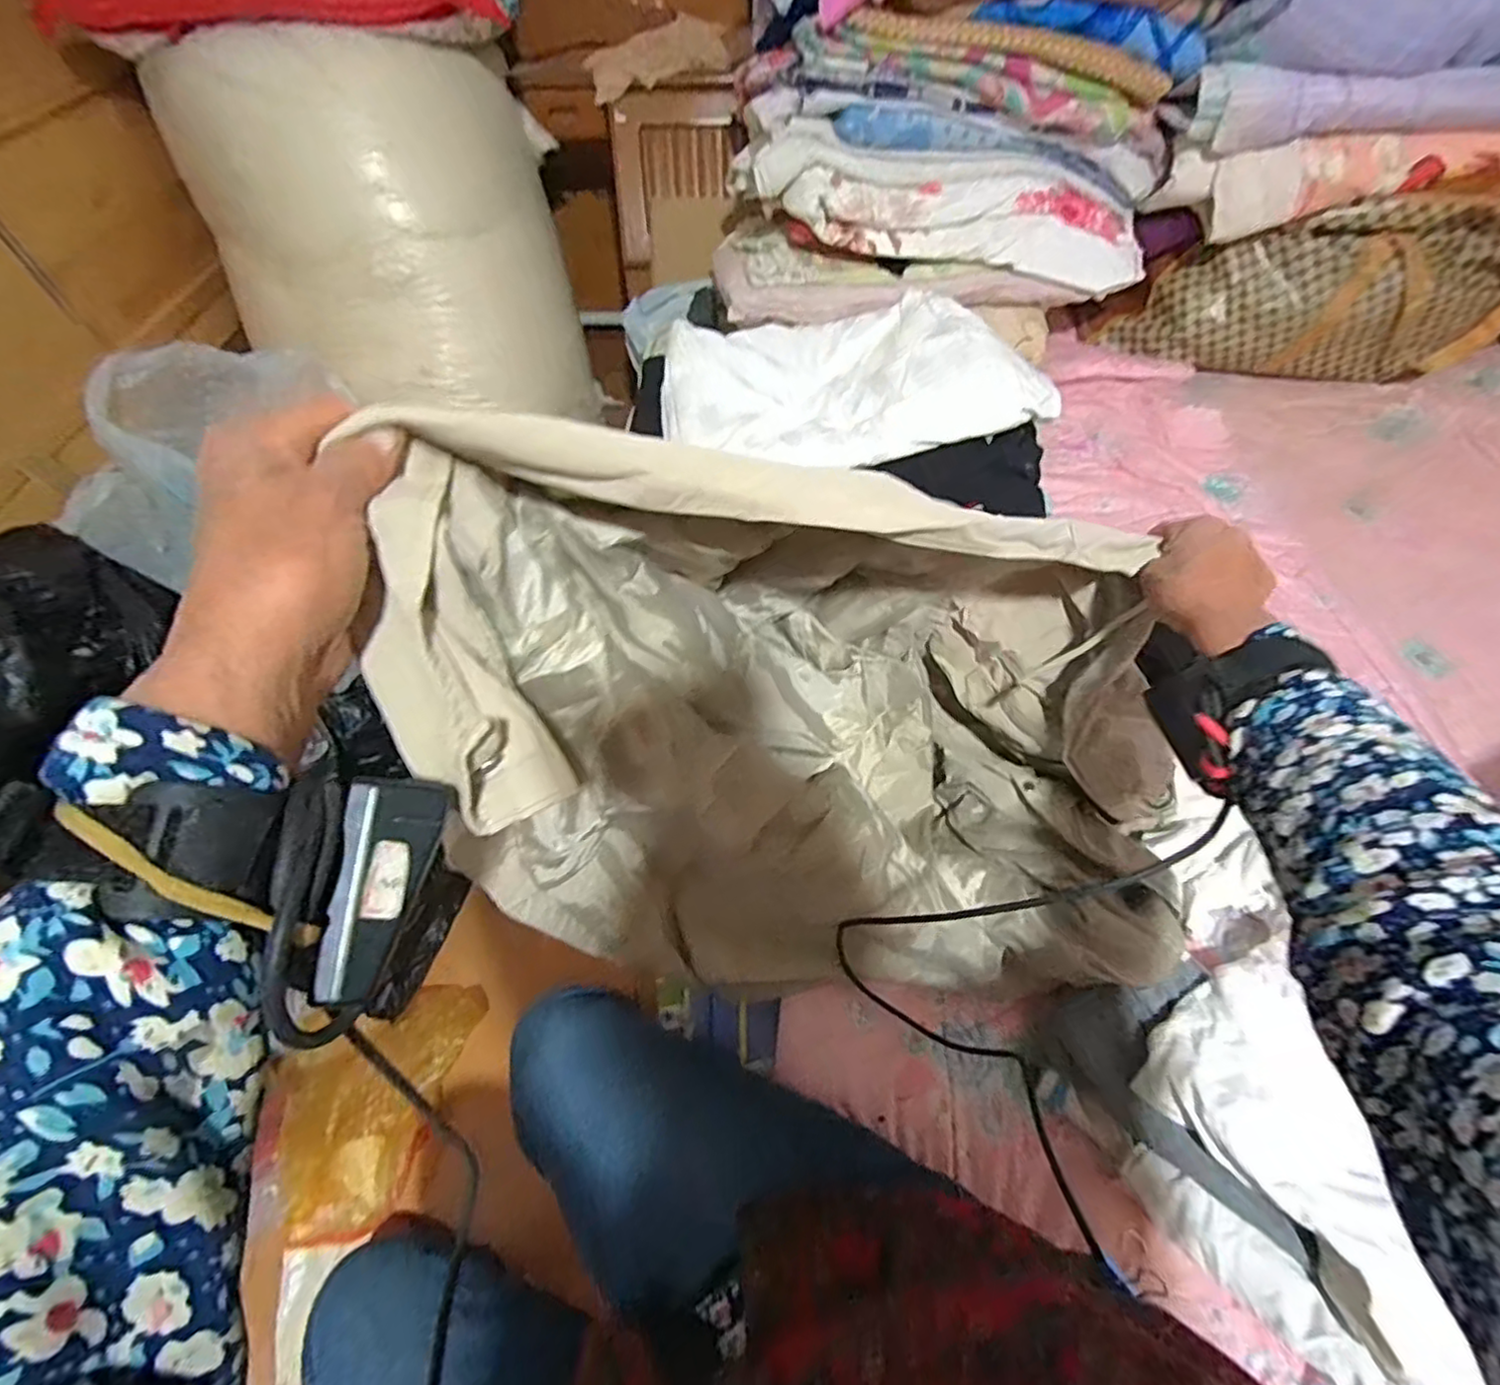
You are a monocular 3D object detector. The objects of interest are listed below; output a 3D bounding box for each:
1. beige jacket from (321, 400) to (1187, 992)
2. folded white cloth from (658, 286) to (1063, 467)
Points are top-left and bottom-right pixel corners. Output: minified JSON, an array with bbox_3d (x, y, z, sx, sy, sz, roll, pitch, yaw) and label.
[{"bbox_3d":[0.090,0.008,0.482,0.476,0.456,0.294,-2,54,-1],"label":"beige jacket"},{"bbox_3d":[0.136,-0.461,0.976,0.536,0.092,0.294,-11,55,-8],"label":"folded white cloth"}]

